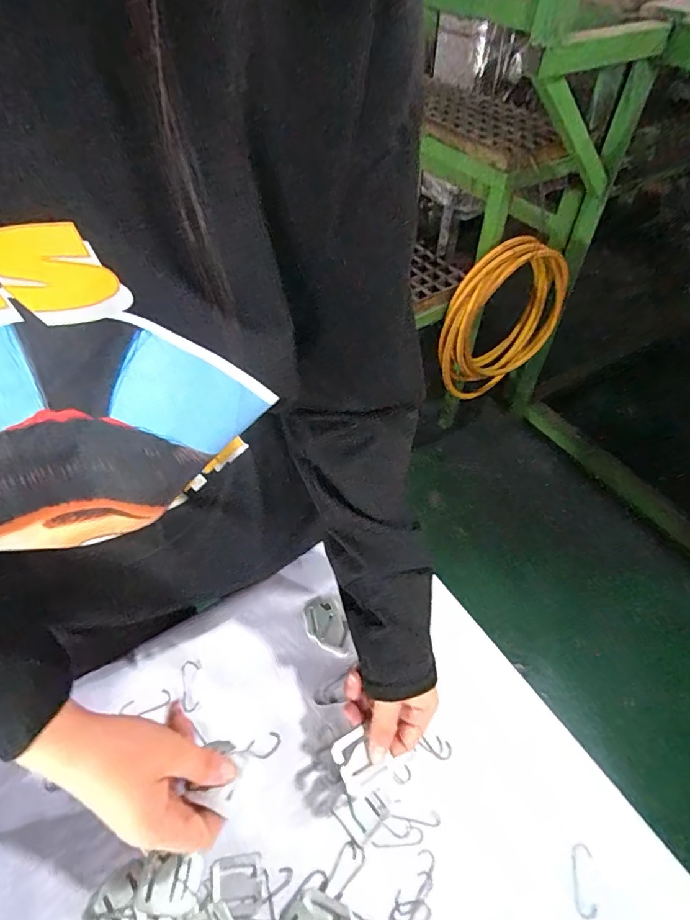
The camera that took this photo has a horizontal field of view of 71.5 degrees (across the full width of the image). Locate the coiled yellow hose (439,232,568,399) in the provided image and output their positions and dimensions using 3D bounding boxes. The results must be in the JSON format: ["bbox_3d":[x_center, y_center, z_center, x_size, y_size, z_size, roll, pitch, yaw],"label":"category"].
[{"bbox_3d":[0.361,-0.323,1.145,0.313,0.389,0.069,-16,53,-12],"label":"coiled yellow hose"}]

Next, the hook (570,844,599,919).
[{"bbox_3d":[0.181,0.318,0.363,0.016,0.004,0.043,7,50,5],"label":"hook"}]

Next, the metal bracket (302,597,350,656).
[{"bbox_3d":[-0.021,0.169,0.483,0.036,0.008,0.059,-12,51,-11],"label":"metal bracket"}]

